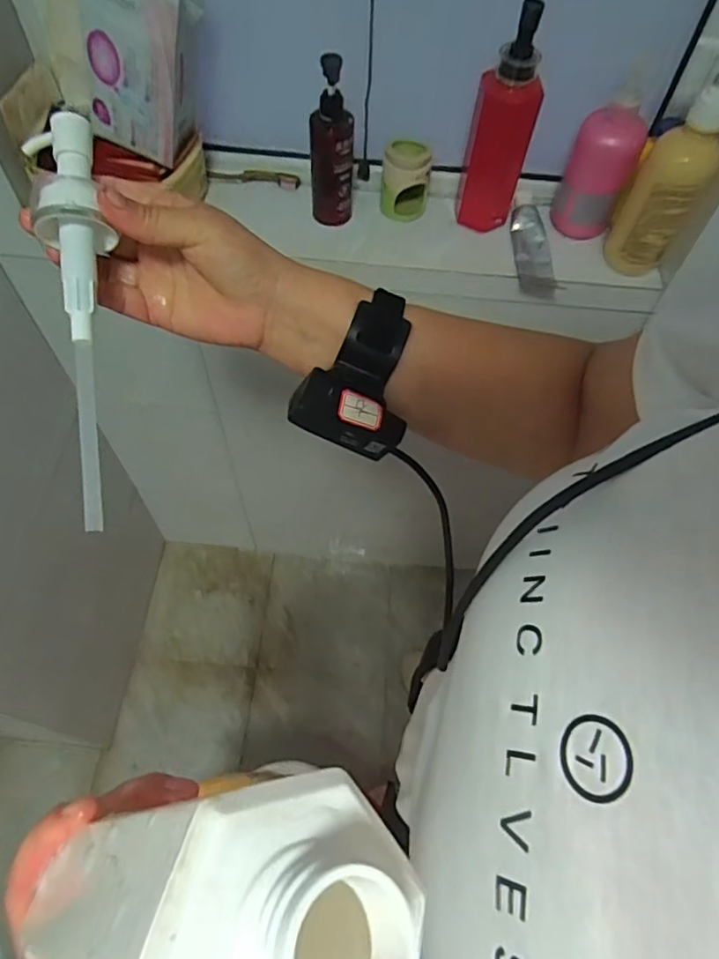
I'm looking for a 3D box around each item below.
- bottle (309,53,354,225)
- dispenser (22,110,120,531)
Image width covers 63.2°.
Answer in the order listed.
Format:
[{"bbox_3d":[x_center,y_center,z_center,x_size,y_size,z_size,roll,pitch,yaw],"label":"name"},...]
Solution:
[{"bbox_3d":[-0.032,-0.386,0.678,0.050,0.175,0.041,-2,61,-3],"label":"bottle"},{"bbox_3d":[-0.153,-0.088,0.312,0.041,0.032,0.226,-6,85,-5],"label":"dispenser"}]

